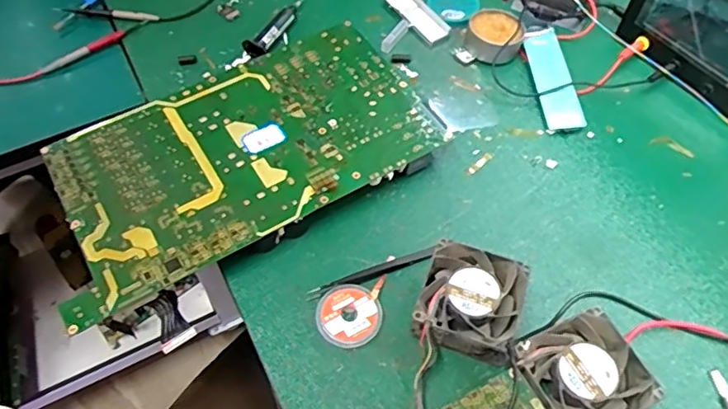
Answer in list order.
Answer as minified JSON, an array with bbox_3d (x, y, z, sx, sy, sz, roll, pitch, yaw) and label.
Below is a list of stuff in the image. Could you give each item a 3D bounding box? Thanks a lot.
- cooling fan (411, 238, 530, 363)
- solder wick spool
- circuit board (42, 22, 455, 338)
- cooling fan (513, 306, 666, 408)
[{"bbox_3d":[0.089,0.081,0.476,0.079,0.041,0.083,15,58,10],"label":"cooling fan"},{"bbox_3d":[-0.013,0.094,0.483,0.053,0.013,0.054,0,57,0],"label":"solder wick spool"},{"bbox_3d":[-0.116,-0.045,0.557,0.355,0.045,0.194,-29,61,-17],"label":"circuit board"},{"bbox_3d":[0.166,0.134,0.441,0.082,0.043,0.081,-24,60,-14],"label":"cooling fan"}]

